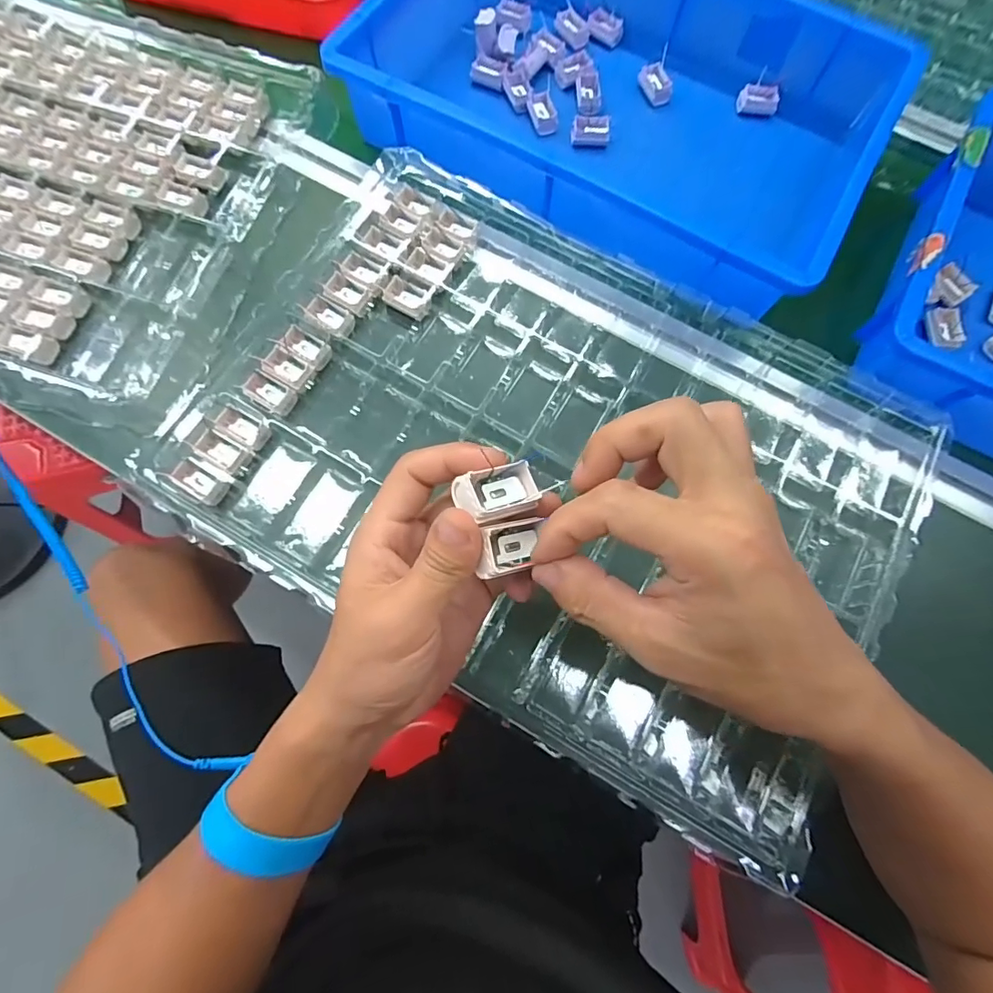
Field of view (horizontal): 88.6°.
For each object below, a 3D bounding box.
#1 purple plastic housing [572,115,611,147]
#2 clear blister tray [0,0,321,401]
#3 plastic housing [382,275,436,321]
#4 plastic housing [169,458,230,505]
[{"bbox_3d":[0.090,-0.348,0.484,0.035,0.016,0.024,13,74,2],"label":"purple plastic housing"},{"bbox_3d":[-0.449,-0.300,0.434,0.493,0.033,0.346,17,74,3],"label":"clear blister tray"},{"bbox_3d":[-0.072,-0.161,0.413,0.036,0.012,0.030,27,75,6],"label":"plastic housing"},{"bbox_3d":[-0.212,-0.010,0.366,0.033,0.015,0.022,29,75,6],"label":"plastic housing"}]

